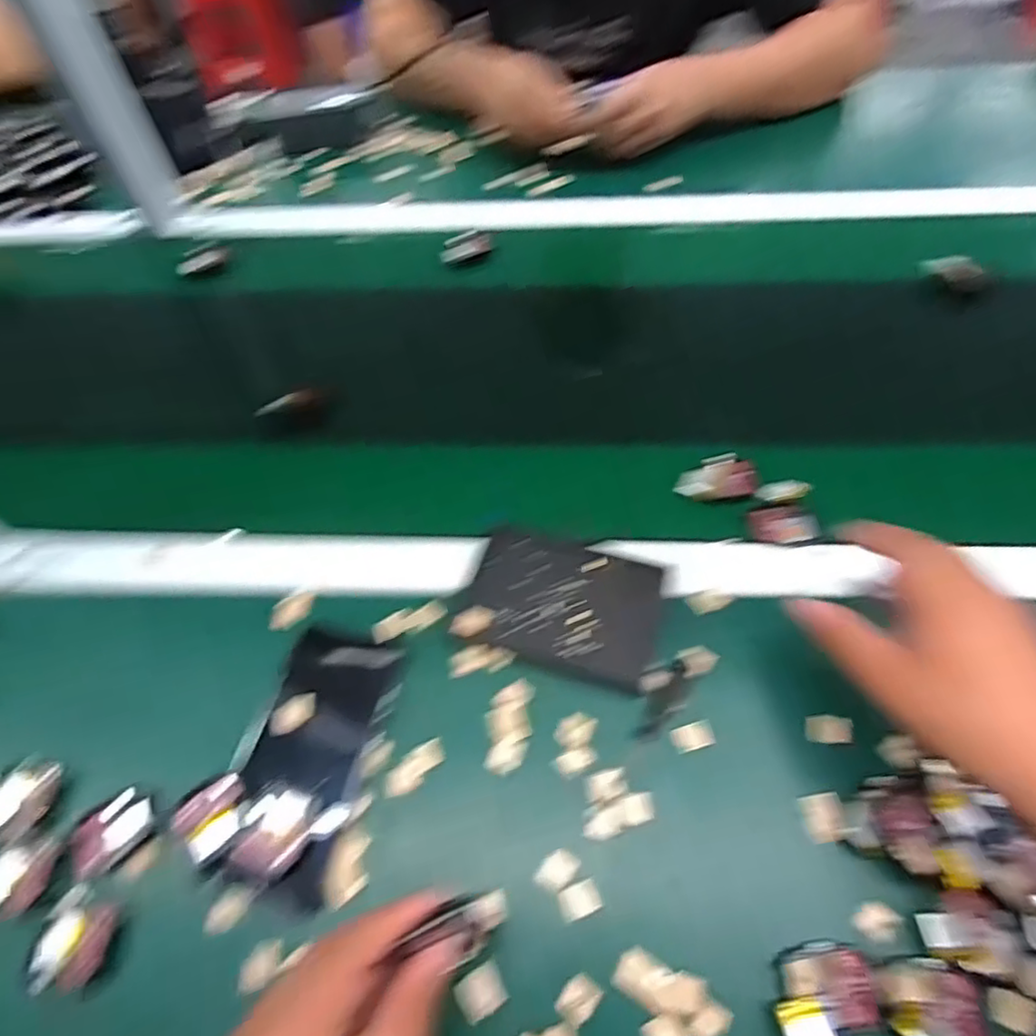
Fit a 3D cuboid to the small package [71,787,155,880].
[{"bbox_3d":[-0.247,0.190,0.380,0.033,0.015,0.048,34,66,22],"label":"small package"}]

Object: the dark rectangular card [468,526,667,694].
[{"bbox_3d":[0.033,0.057,0.443,0.131,0.015,0.093,16,60,13],"label":"dark rectangular card"}]

